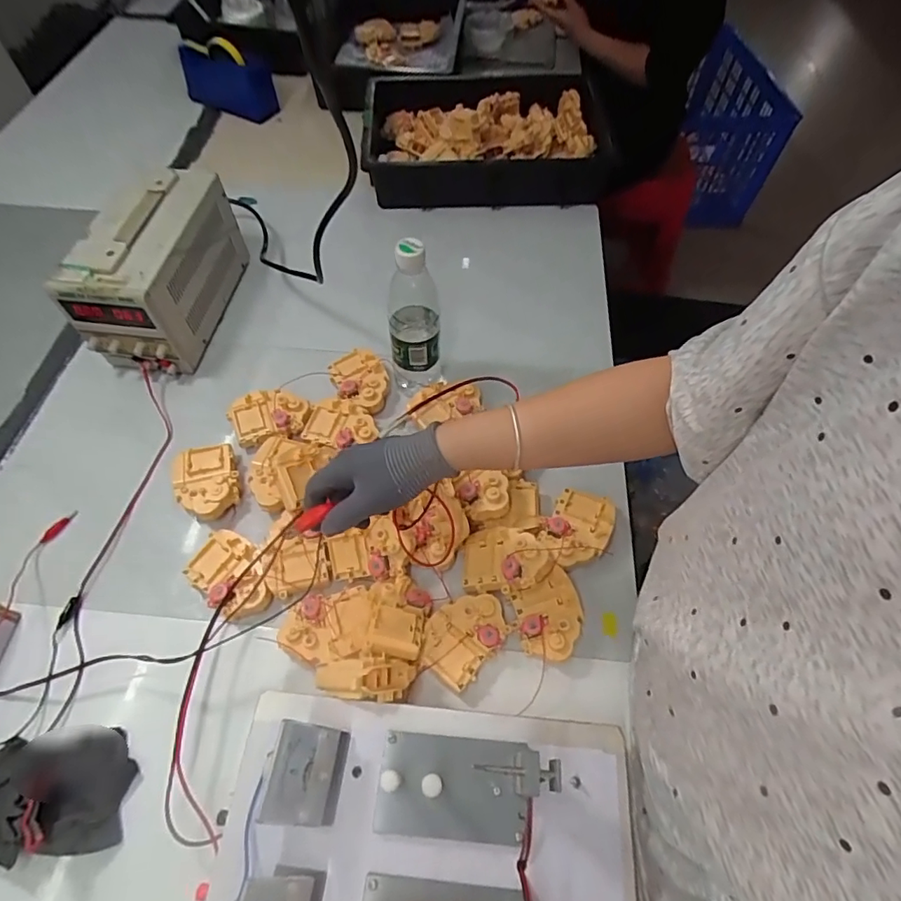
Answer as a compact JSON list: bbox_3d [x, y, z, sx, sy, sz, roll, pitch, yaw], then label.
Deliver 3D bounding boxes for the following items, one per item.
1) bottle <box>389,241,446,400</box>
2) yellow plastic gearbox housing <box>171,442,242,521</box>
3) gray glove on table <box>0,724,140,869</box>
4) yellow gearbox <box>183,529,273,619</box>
[{"bbox_3d":[-0.044,-0.166,0.632,0.067,0.199,0.069,1,58,0],"label":"bottle"},{"bbox_3d":[-0.296,0.040,0.633,0.074,0.037,0.098,-21,60,-13],"label":"yellow plastic gearbox housing"},{"bbox_3d":[-0.380,0.304,0.454,0.163,0.052,0.098,-8,58,-5],"label":"gray glove on table"},{"bbox_3d":[-0.240,0.137,0.569,0.103,0.037,0.070,38,65,21],"label":"yellow gearbox"}]

